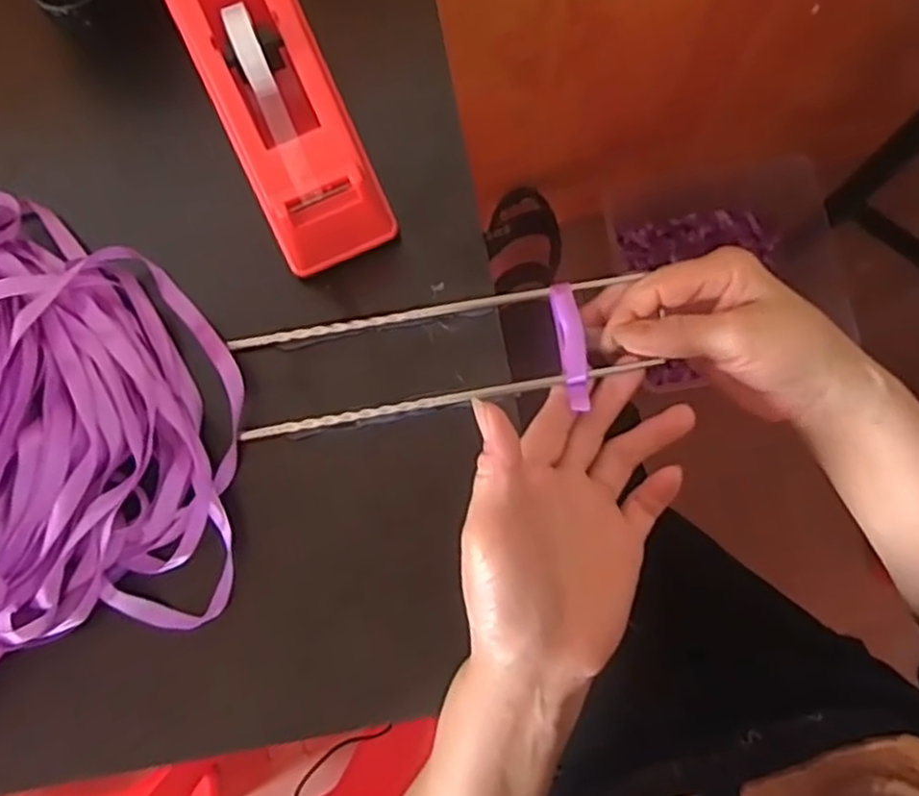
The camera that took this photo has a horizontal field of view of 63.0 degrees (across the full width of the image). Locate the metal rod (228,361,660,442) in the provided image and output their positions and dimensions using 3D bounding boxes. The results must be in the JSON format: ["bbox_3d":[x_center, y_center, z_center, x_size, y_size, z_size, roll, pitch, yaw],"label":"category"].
[{"bbox_3d":[-0.006,0.001,0.391,0.214,0.008,0.006,-10,79,-2],"label":"metal rod"}]

